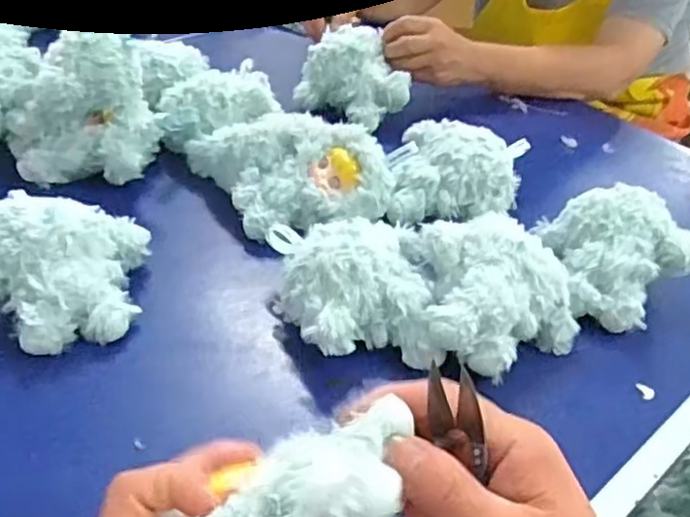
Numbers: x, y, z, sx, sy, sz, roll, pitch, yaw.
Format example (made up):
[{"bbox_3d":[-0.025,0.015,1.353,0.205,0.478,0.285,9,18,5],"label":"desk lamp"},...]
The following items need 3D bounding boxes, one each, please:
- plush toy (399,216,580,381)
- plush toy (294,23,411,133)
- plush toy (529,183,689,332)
[{"bbox_3d":[0.108,0.022,0.496,0.112,0.061,0.117,3,39,-3],"label":"plush toy"},{"bbox_3d":[0.019,-0.202,0.750,0.115,0.068,0.090,24,43,21],"label":"plush toy"},{"bbox_3d":[0.219,-0.006,0.543,0.107,0.055,0.119,-1,40,-8],"label":"plush toy"}]

